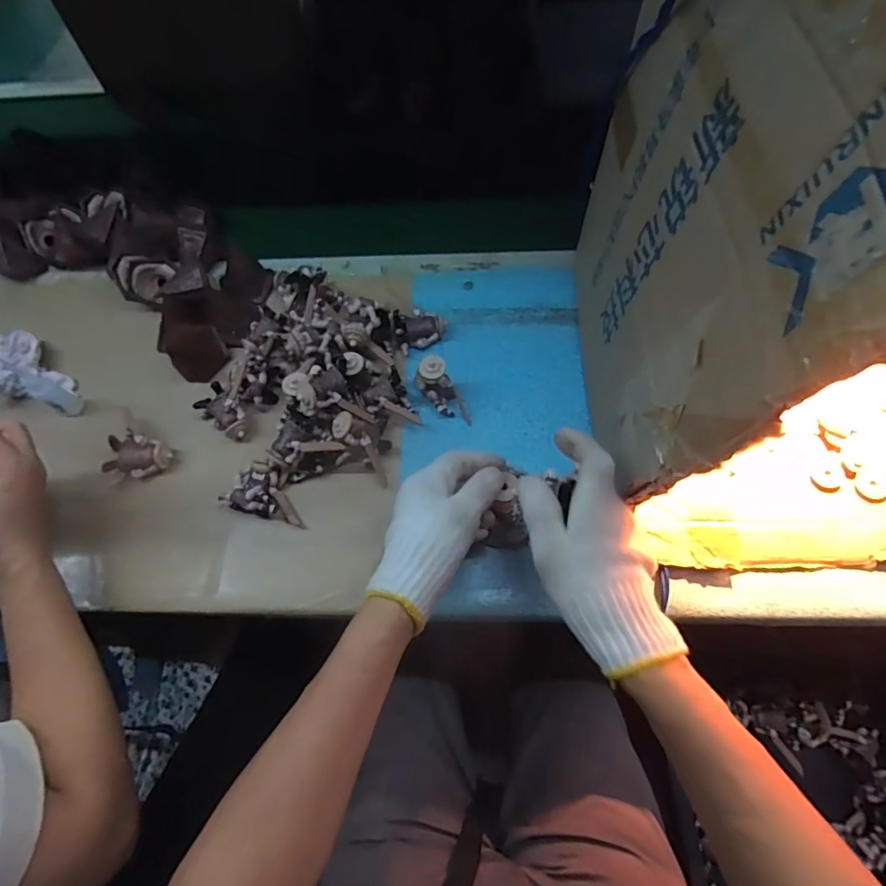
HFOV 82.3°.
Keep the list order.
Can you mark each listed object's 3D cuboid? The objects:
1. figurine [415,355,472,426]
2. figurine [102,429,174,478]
[{"bbox_3d":[-0.002,-0.058,0.530,0.040,0.055,0.071,-19,65,-6],"label":"figurine"},{"bbox_3d":[-0.320,0.017,0.533,0.059,0.034,0.046,17,66,11],"label":"figurine"}]

